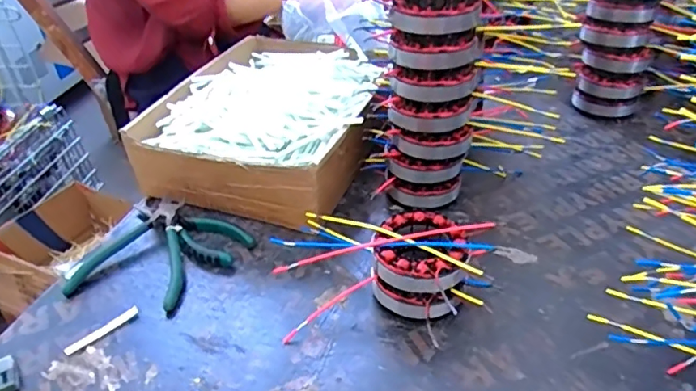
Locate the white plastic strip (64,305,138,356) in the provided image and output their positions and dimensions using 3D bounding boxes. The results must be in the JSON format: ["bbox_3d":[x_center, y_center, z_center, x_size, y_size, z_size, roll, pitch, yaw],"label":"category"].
[{"bbox_3d":[-0.224,0.123,0.489,0.009,0.004,0.068,27,46,35],"label":"white plastic strip"}]

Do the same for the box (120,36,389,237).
[{"bbox_3d":[-0.089,-0.103,0.697,0.244,0.091,0.331,9,37,16],"label":"box"}]

